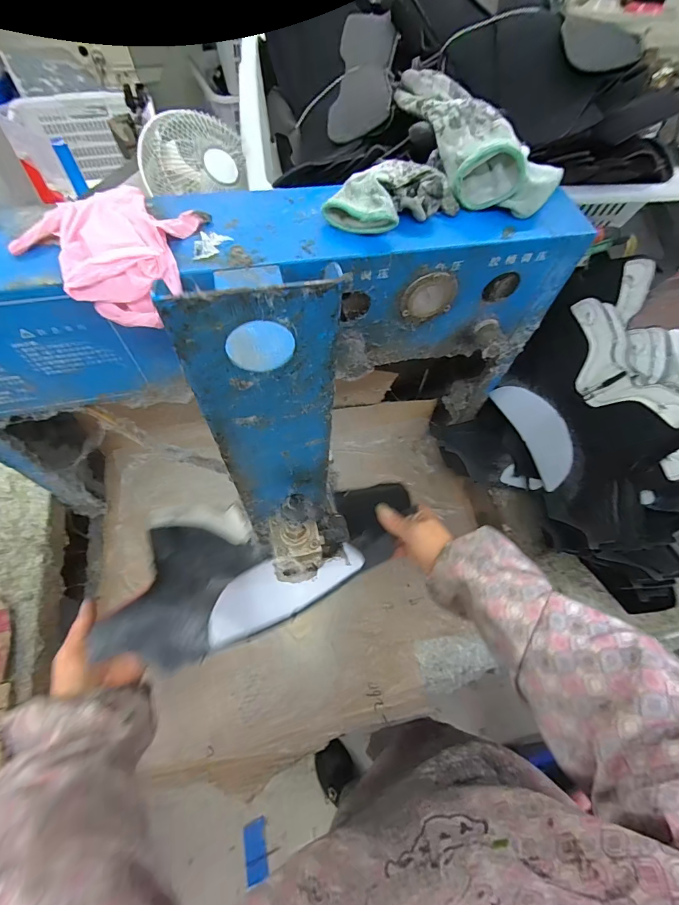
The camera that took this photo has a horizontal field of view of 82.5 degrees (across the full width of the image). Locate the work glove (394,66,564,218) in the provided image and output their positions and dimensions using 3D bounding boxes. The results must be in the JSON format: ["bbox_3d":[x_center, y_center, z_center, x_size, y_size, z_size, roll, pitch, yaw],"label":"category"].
[{"bbox_3d":[0.136,-0.317,0.390,0.100,0.045,0.198,-21,66,-14],"label":"work glove"}]

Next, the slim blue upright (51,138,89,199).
[{"bbox_3d":[-0.585,-0.621,0.843,0.030,0.110,0.026,-26,67,-16],"label":"slim blue upright"}]

